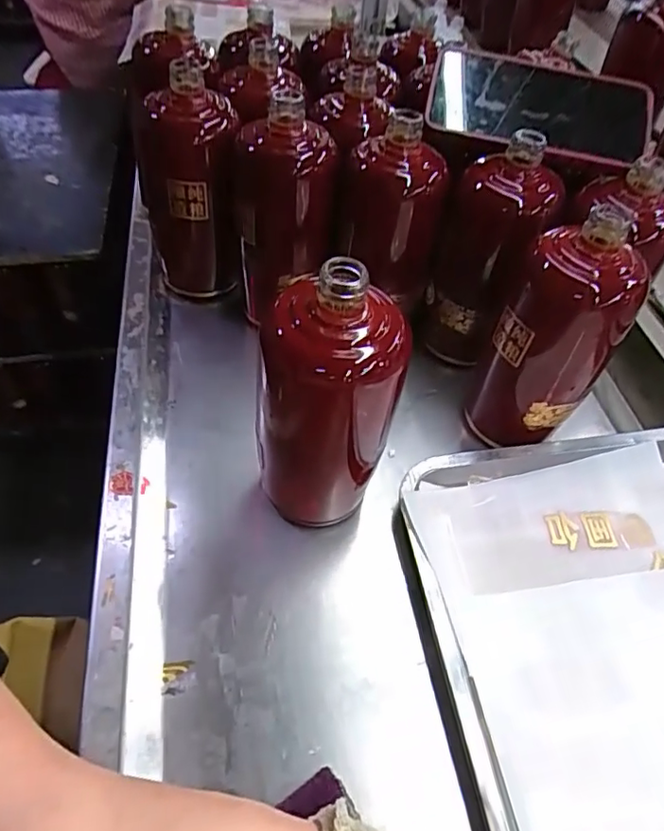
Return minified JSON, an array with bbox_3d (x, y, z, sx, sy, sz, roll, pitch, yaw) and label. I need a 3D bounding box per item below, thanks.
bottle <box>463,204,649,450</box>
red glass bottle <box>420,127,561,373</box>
[{"bbox_3d":[0.158,-0.055,0.408,0.082,0.162,0.080,21,52,14],"label":"bottle"},{"bbox_3d":[0.123,-0.123,0.469,0.078,0.178,0.076,28,55,19],"label":"red glass bottle"}]

